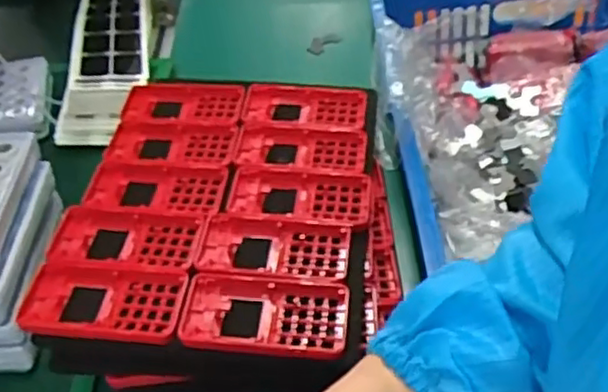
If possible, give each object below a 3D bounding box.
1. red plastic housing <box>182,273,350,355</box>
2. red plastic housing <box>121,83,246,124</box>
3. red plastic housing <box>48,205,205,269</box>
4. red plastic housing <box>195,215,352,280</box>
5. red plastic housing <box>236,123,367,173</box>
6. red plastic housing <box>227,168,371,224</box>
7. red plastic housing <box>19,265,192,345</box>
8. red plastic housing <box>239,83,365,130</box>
[{"bbox_3d":[-0.030,0.092,0.525,0.125,0.019,0.064,2,44,7],"label":"red plastic housing"},{"bbox_3d":[-0.125,-0.095,0.704,0.121,0.011,0.065,1,44,5],"label":"red plastic housing"},{"bbox_3d":[-0.150,0.037,0.576,0.125,0.010,0.061,2,44,6],"label":"red plastic housing"},{"bbox_3d":[-0.027,0.045,0.571,0.127,0.014,0.060,2,44,7],"label":"red plastic housing"},{"bbox_3d":[-0.003,-0.046,0.664,0.126,0.014,0.072,0,44,5],"label":"red plastic housing"},{"bbox_3d":[-0.005,0.001,0.615,0.126,0.015,0.060,1,44,6],"label":"red plastic housing"},{"bbox_3d":[-0.160,0.081,0.532,0.127,0.010,0.064,2,44,6],"label":"red plastic housing"},{"bbox_3d":[0.001,-0.092,0.700,0.123,0.016,0.062,1,44,6],"label":"red plastic housing"}]

